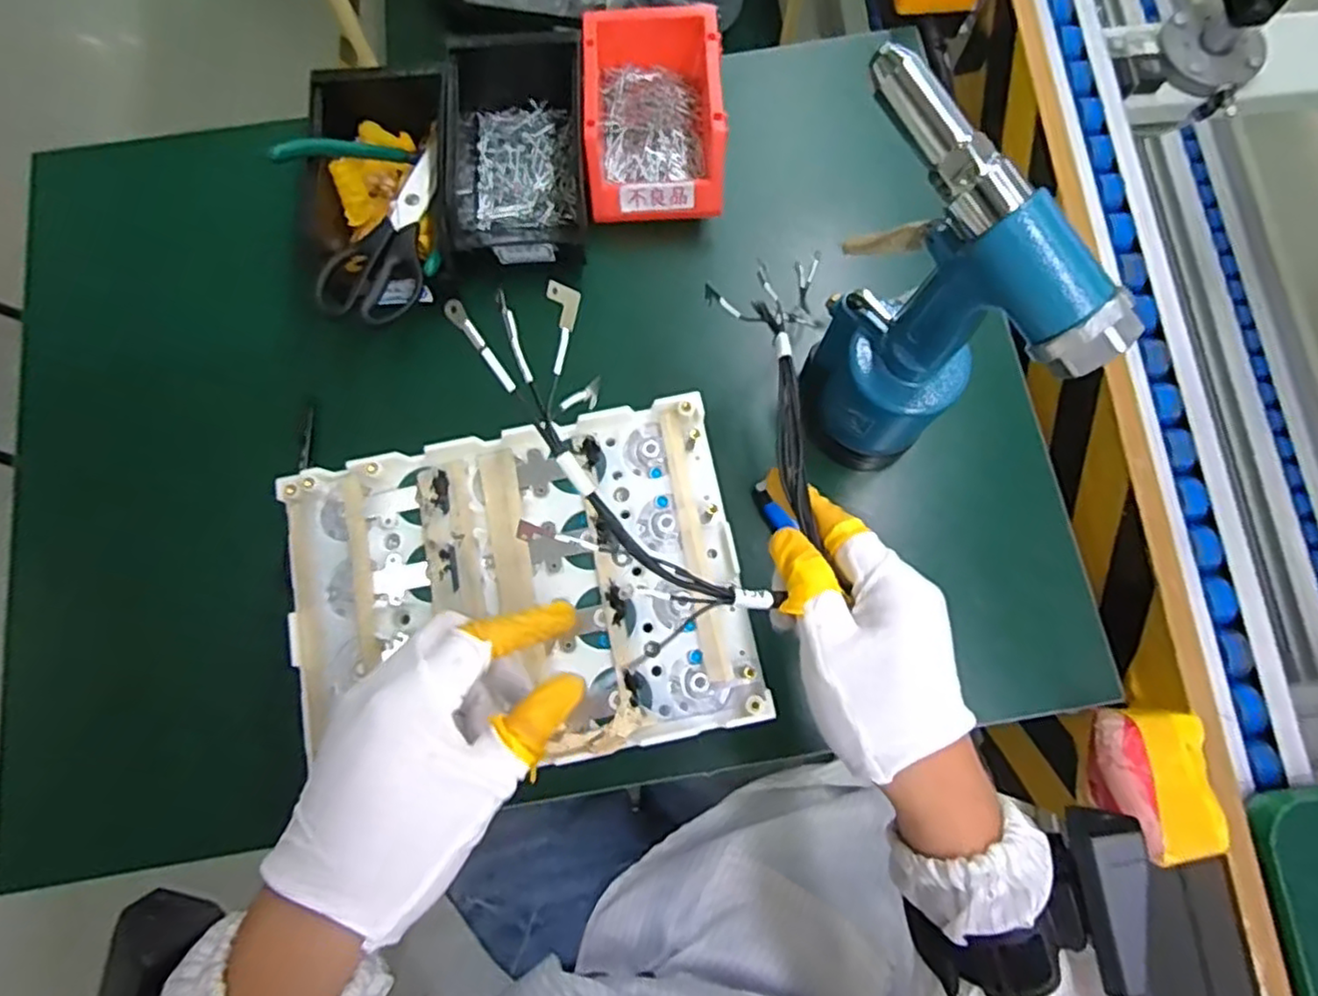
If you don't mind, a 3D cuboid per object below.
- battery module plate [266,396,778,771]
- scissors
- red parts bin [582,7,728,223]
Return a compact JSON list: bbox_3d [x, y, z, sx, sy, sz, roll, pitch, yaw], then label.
[{"bbox_3d":[-0.076,0.050,0.358,0.230,0.017,0.170,-12,77,-1],"label":"battery module plate"},{"bbox_3d":[-0.202,-0.211,0.530,0.074,0.015,0.182,18,68,1],"label":"scissors"},{"bbox_3d":[-0.003,-0.309,0.561,0.106,0.083,0.161,-3,77,1],"label":"red parts bin"}]

